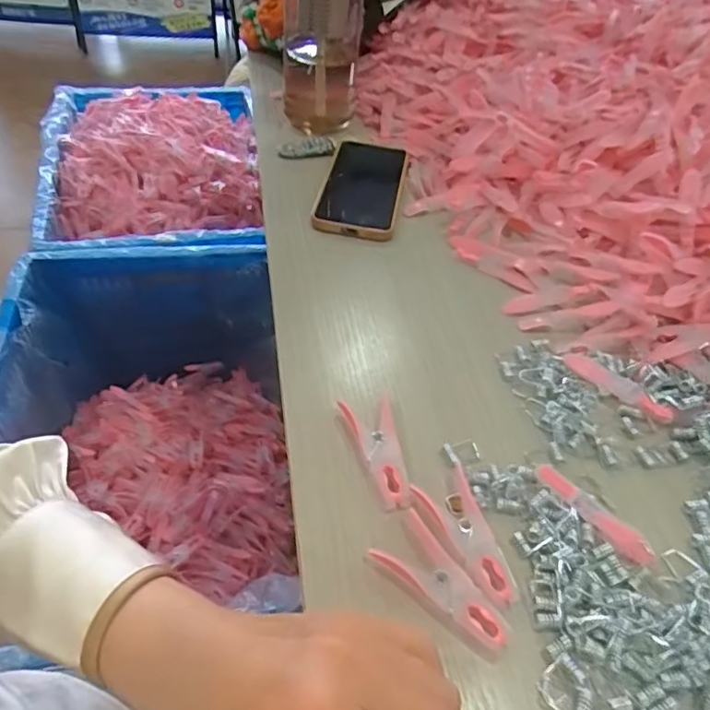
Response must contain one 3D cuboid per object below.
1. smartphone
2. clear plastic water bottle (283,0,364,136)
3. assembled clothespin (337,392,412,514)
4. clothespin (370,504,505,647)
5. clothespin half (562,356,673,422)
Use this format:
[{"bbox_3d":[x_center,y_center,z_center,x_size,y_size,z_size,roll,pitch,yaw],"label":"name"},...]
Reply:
[{"bbox_3d":[0.008,-0.172,0.569,0.077,0.013,0.171,10,47,3],"label":"smartphone"},{"bbox_3d":[-0.033,-0.357,0.590,0.080,0.190,0.091,2,47,-5],"label":"clear plastic water bottle"},{"bbox_3d":[0.014,0.058,0.350,0.028,0.011,0.078,-7,48,-13],"label":"assembled clothespin"},{"bbox_3d":[0.049,0.117,0.299,0.076,0.011,0.039,36,53,24],"label":"clothespin"},{"bbox_3d":[0.186,0.021,0.403,0.078,0.008,0.016,34,52,23],"label":"clothespin half"}]

